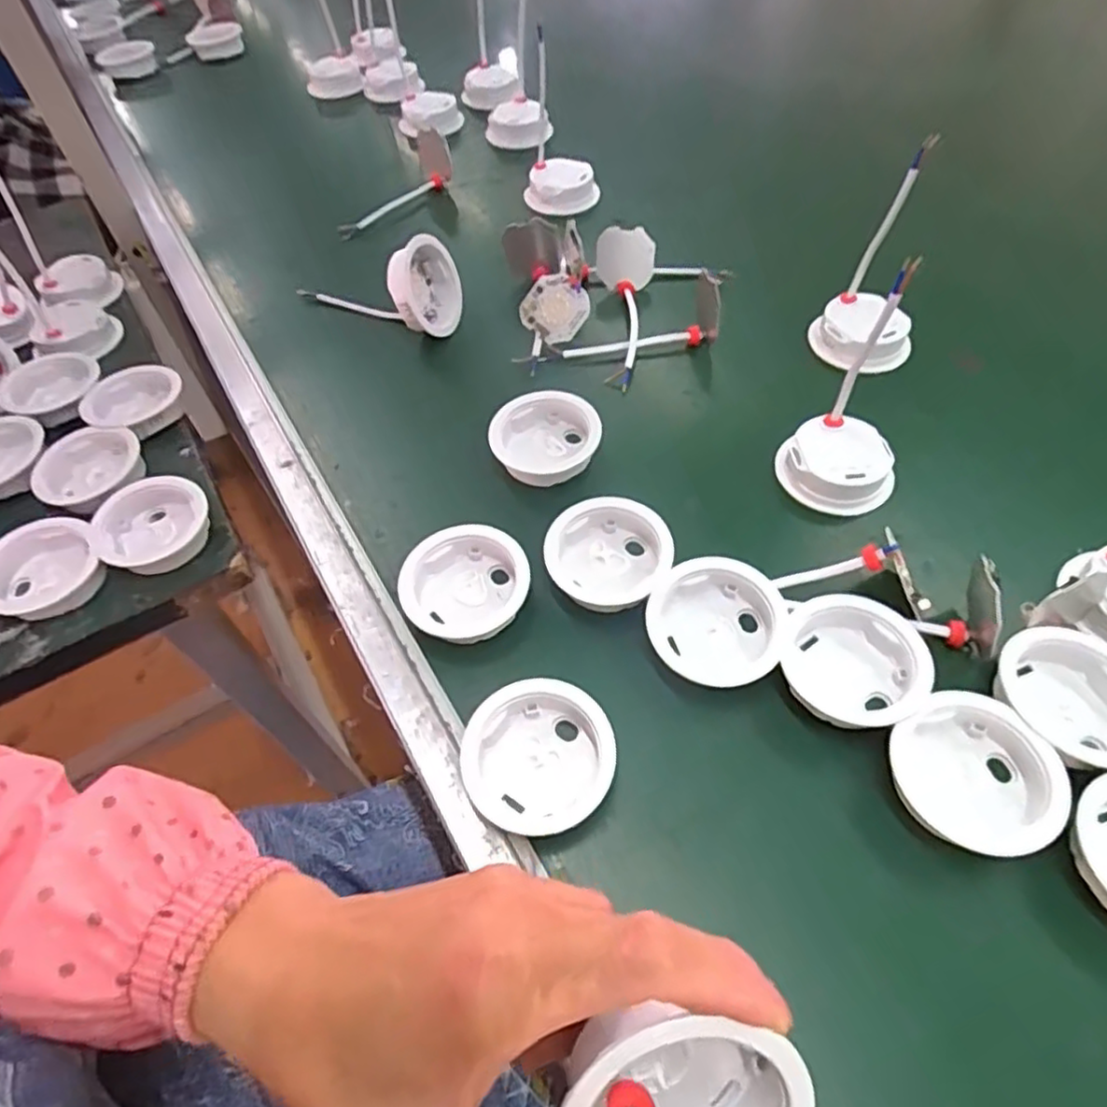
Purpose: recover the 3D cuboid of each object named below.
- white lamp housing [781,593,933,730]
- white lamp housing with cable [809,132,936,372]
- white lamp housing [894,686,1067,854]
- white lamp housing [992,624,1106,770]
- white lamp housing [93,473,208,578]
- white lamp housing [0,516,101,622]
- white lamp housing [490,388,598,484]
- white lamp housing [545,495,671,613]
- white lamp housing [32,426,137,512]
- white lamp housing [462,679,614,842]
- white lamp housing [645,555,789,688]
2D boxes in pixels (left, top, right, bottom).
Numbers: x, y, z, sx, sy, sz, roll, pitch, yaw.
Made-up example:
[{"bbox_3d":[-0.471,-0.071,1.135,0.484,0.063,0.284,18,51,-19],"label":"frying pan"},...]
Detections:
[{"bbox_3d":[0.157,0.055,0.352,0.066,0.020,0.066,-2,55,2],"label":"white lamp housing"},{"bbox_3d":[0.236,-0.201,0.476,0.075,0.118,0.077,23,59,18],"label":"white lamp housing with cable"},{"bbox_3d":[0.198,0.103,0.316,0.068,0.022,0.069,-2,55,2],"label":"white lamp housing"},{"bbox_3d":[0.258,0.072,0.335,0.068,0.020,0.068,-2,55,2],"label":"white lamp housing"},{"bbox_3d":[-0.269,-0.018,0.455,0.069,0.030,0.064,-32,59,-18],"label":"white lamp housing"},{"bbox_3d":[-0.329,0.013,0.435,0.069,0.029,0.063,-35,60,-19],"label":"white lamp housing"},{"bbox_3d":[-0.006,-0.076,0.453,0.070,0.024,0.065,-16,56,-8],"label":"white lamp housing"},{"bbox_3d":[0.032,0.000,0.393,0.065,0.025,0.070,-2,55,2],"label":"white lamp housing"},{"bbox_3d":[-0.330,-0.057,0.481,0.067,0.028,0.067,-23,57,-13],"label":"white lamp housing"},{"bbox_3d":[-0.008,0.101,0.334,0.071,0.038,0.063,-31,59,-17],"label":"white lamp housing"},{"bbox_3d":[0.089,0.036,0.367,0.071,0.027,0.068,-2,55,2],"label":"white lamp housing"}]

